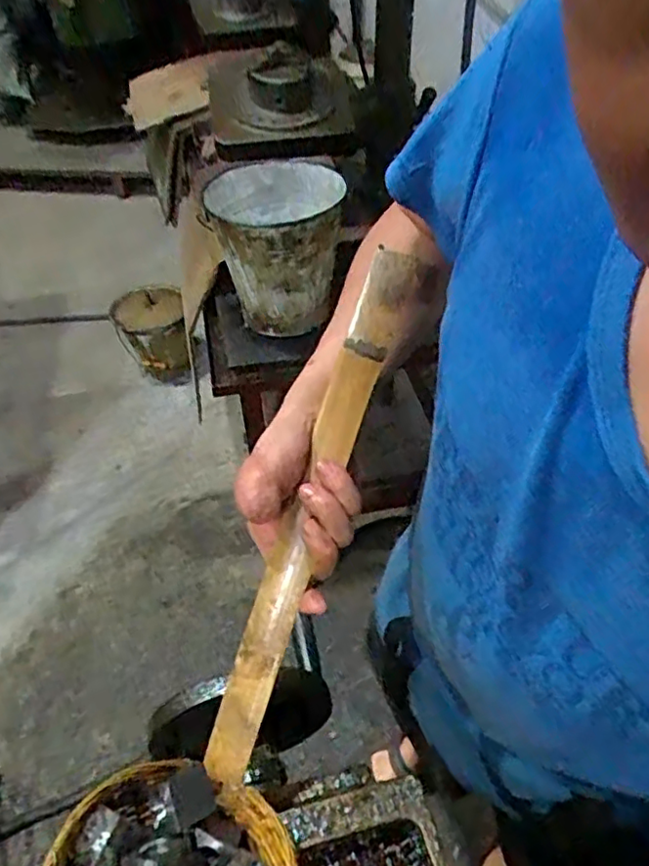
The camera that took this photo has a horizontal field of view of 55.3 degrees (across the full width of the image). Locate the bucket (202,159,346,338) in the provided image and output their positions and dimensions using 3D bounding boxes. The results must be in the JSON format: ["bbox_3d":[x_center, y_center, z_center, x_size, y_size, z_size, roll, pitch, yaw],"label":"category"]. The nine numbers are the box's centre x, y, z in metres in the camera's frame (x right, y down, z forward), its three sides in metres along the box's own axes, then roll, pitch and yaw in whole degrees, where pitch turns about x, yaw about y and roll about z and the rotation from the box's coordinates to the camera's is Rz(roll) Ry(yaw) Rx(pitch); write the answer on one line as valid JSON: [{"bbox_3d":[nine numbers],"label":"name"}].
[{"bbox_3d":[-0.077,-0.338,1.132,0.243,0.234,0.269,-15,47,-13],"label":"bucket"}]

